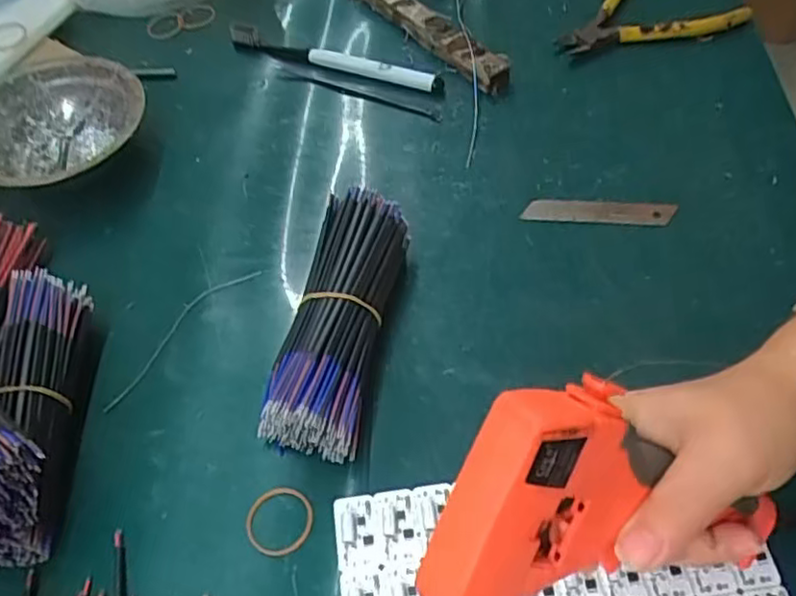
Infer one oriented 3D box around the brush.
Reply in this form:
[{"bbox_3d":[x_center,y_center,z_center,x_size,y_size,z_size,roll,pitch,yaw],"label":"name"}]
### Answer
[{"bbox_3d":[-0.052,-0.188,0.526,0.175,0.022,0.015,15,57,14],"label":"brush"}]

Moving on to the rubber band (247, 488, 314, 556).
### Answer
[{"bbox_3d":[-0.059,0.111,0.336,0.034,0.004,0.033,-2,54,2],"label":"rubber band"}]

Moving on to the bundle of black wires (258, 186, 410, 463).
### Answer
[{"bbox_3d":[-0.032,0.011,0.372,0.049,0.047,0.146,10,55,10],"label":"bundle of black wires"}]

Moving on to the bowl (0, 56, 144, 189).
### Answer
[{"bbox_3d":[-0.240,-0.117,0.480,0.121,0.048,0.121,-2,54,2],"label":"bowl"}]

